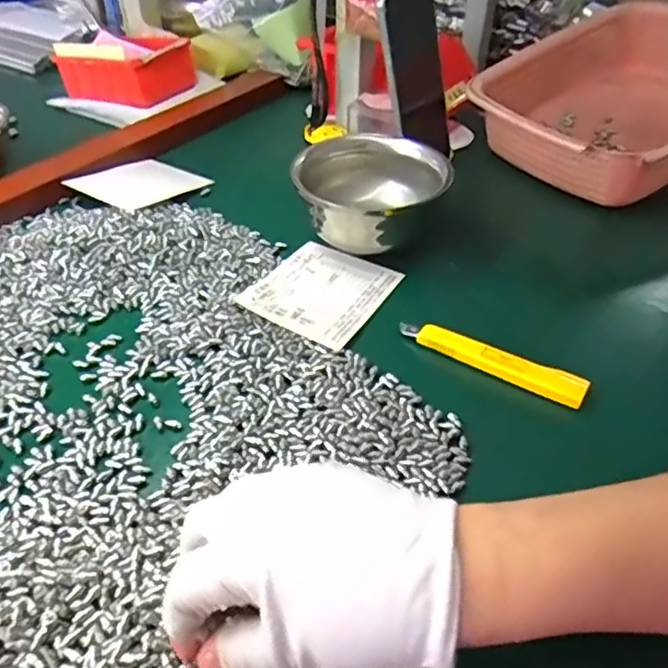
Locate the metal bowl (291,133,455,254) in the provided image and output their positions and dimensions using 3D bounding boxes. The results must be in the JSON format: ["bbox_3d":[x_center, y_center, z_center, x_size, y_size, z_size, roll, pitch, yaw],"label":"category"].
[{"bbox_3d":[0.031,-0.118,0.520,0.123,0.070,0.123,0,42,0],"label":"metal bowl"}]

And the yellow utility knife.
[{"bbox_3d":[0.104,0.018,0.410,0.127,0.014,0.021,22,46,22],"label":"yellow utility knife"}]

